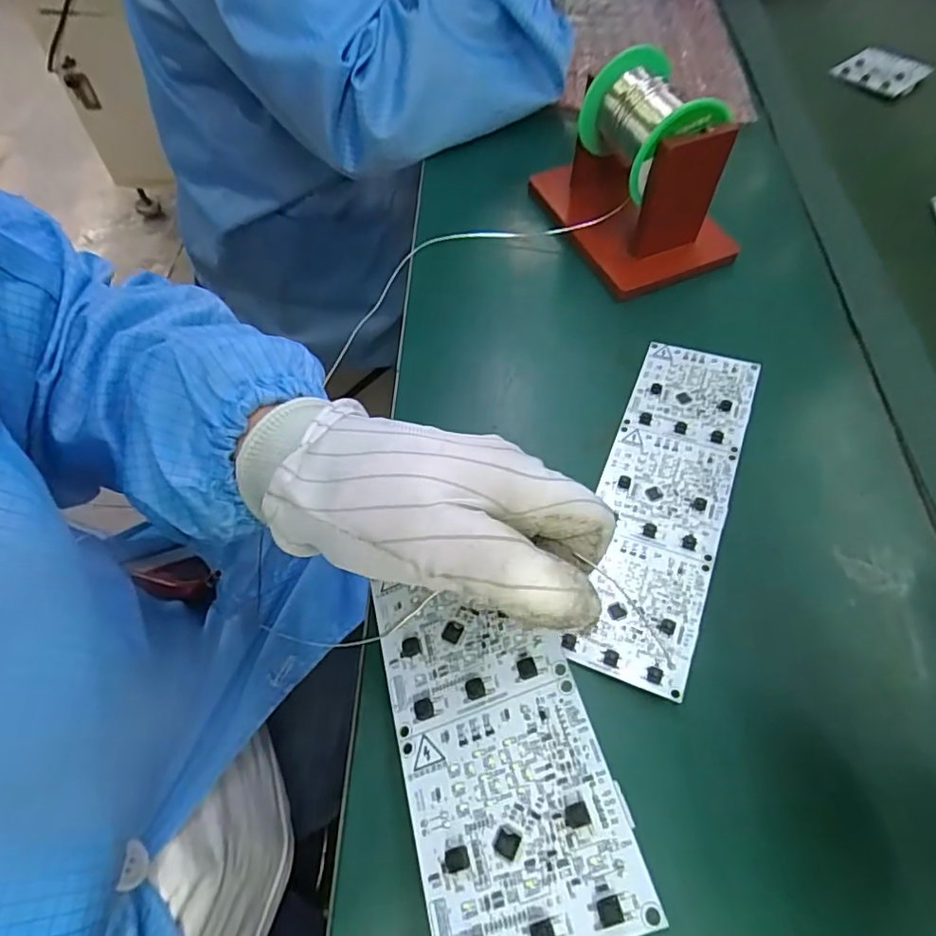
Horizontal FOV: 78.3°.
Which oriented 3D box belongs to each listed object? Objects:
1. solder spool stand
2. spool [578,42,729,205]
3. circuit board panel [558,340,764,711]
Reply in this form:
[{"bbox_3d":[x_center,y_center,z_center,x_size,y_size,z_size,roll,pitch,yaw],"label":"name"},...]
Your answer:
[{"bbox_3d":[0.114,-0.202,0.388,0.097,0.081,0.143,-28,65,-18],"label":"solder spool stand"},{"bbox_3d":[0.115,-0.223,0.374,0.056,0.064,0.083,-15,61,-11],"label":"spool"},{"bbox_3d":[0.107,0.012,0.312,0.064,0.011,0.207,22,61,10],"label":"circuit board panel"}]

